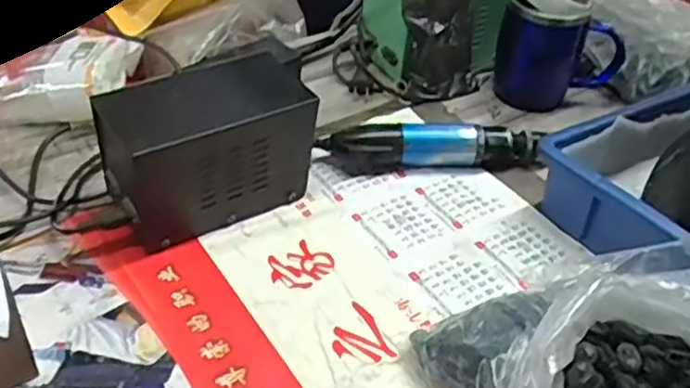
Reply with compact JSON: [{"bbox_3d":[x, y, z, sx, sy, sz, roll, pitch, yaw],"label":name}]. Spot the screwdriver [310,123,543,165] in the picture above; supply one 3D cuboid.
[{"bbox_3d":[0.081,-0.045,0.678,0.205,0.045,0.034,1,39,-4],"label":"screwdriver"}]

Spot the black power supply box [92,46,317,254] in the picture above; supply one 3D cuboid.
[{"bbox_3d":[-0.114,-0.042,0.606,0.169,0.103,0.099,-20,45,-27],"label":"black power supply box"}]

